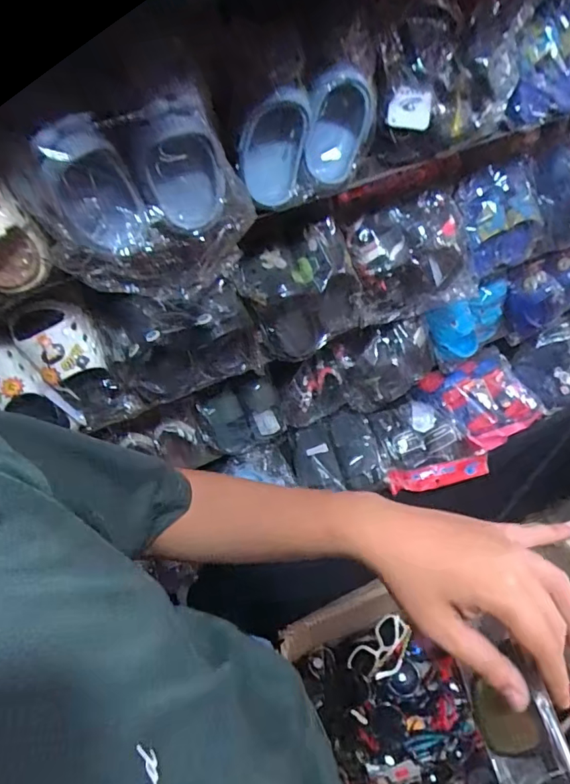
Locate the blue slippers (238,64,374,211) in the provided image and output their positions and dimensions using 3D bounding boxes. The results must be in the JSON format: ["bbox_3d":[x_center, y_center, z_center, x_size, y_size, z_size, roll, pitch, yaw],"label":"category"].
[{"bbox_3d":[0.022,-0.272,0.524,0.150,0.110,0.052,-23,55,-12],"label":"blue slippers"}]

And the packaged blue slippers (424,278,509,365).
[{"bbox_3d":[0.360,-0.123,0.965,0.171,0.181,0.049,-26,55,-13],"label":"packaged blue slippers"}]

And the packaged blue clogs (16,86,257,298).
[{"bbox_3d":[-0.138,-0.184,0.481,0.199,0.173,0.075,-24,55,-12],"label":"packaged blue clogs"}]

